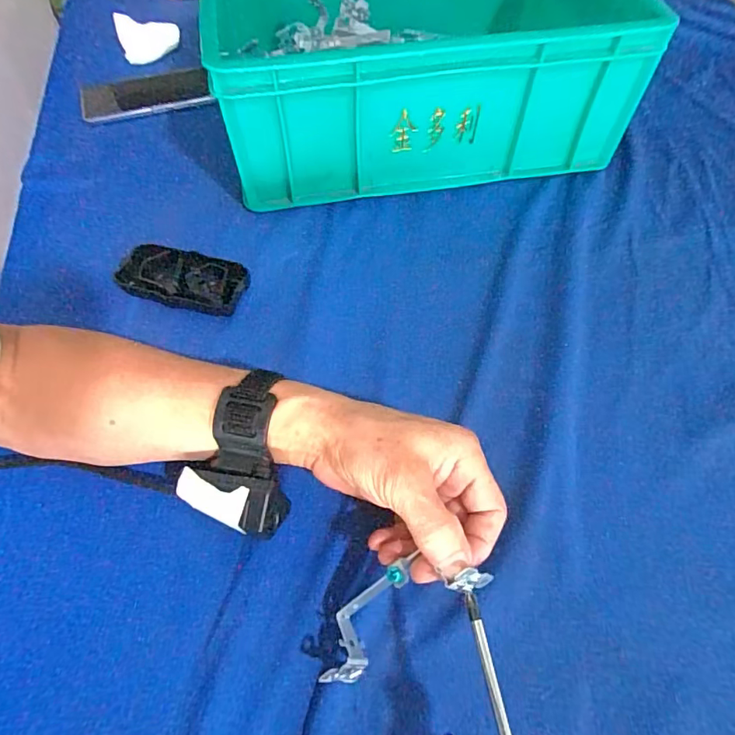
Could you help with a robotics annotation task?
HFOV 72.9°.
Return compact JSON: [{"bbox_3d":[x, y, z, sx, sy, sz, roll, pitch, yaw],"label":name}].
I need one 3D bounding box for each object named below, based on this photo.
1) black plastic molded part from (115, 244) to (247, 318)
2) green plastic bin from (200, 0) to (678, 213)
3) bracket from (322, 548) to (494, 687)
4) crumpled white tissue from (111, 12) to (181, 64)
[{"bbox_3d":[-0.162,-0.078,0.438,0.110,0.008,0.048,14,89,0],"label":"black plastic molded part"},{"bbox_3d":[0.051,-0.351,0.552,0.410,0.155,0.327,-9,57,-5],"label":"green plastic bin"},{"bbox_3d":[0.020,0.132,0.276,0.106,0.028,0.045,-35,53,18],"label":"bracket"},{"bbox_3d":[-0.294,-0.443,0.672,0.076,0.048,0.035,-17,58,-10],"label":"crumpled white tissue"}]

